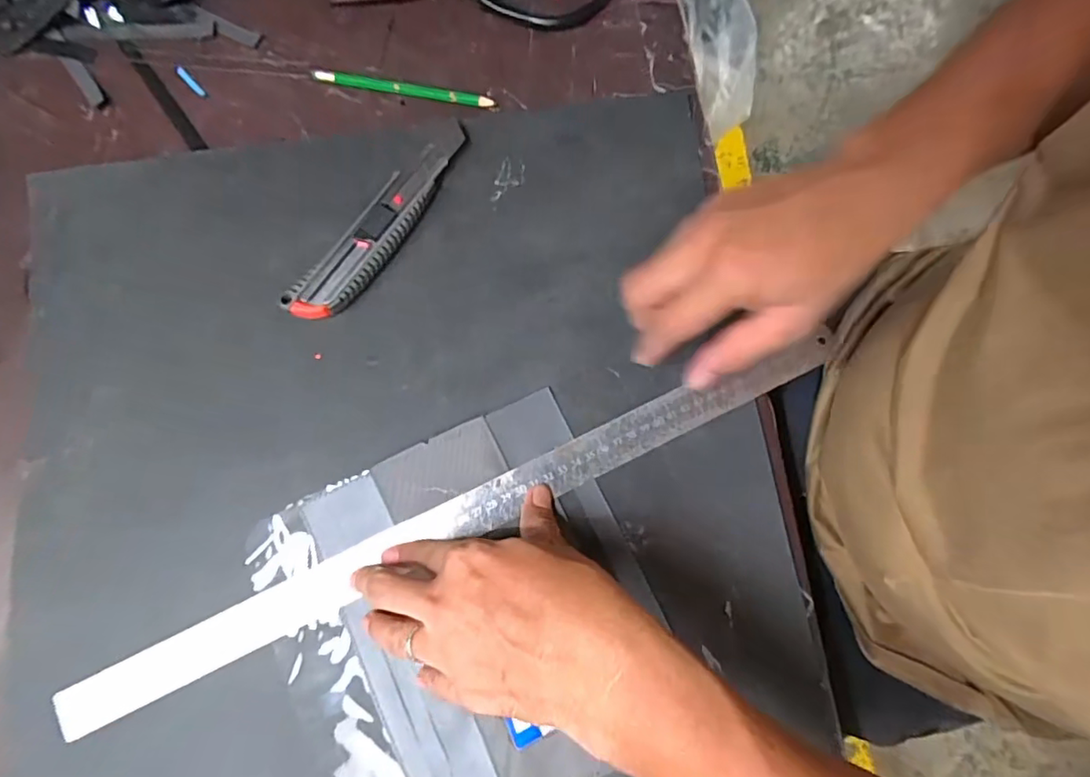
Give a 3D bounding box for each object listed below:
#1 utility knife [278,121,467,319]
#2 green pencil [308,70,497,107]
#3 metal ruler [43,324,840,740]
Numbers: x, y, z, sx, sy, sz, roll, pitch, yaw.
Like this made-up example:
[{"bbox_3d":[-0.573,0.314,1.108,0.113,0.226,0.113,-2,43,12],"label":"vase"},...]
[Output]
[{"bbox_3d":[-0.111,-0.114,0.396,0.037,0.012,0.169,36,80,8],"label":"utility knife"},{"bbox_3d":[-0.106,-0.223,0.427,0.136,0.010,0.010,13,78,3],"label":"green pencil"},{"bbox_3d":[-0.049,0.081,0.358,0.514,0.007,0.027,-26,76,-5],"label":"metal ruler"}]

